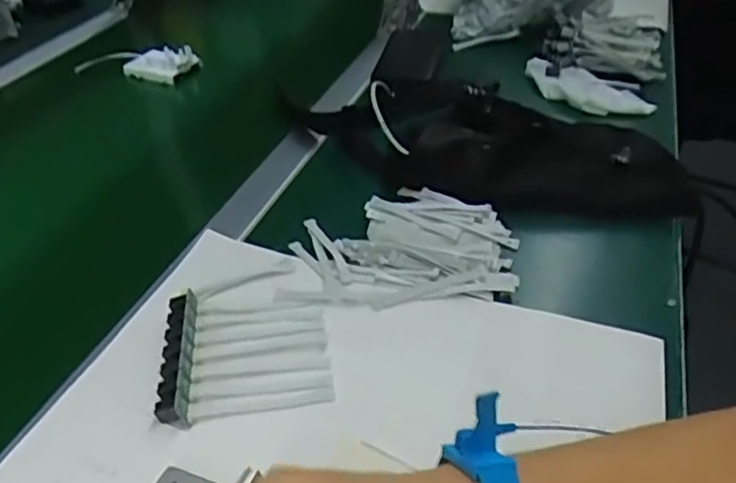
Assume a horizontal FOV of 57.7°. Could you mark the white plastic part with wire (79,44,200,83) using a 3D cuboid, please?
[{"bbox_3d":[-0.306,-0.247,0.899,0.160,0.027,0.074,10,39,15],"label":"white plastic part with wire"}]

